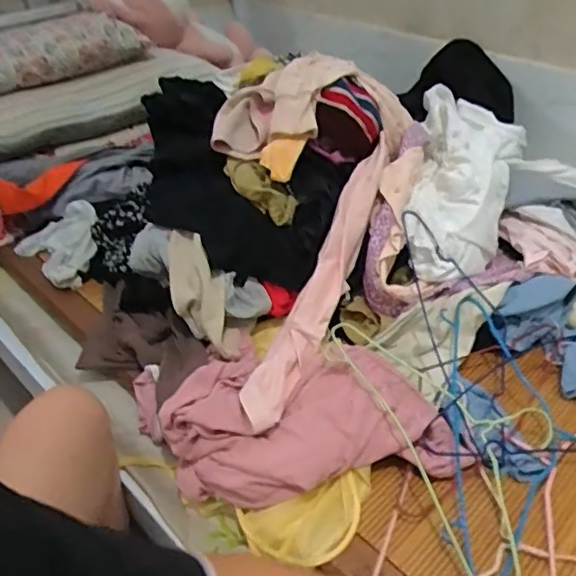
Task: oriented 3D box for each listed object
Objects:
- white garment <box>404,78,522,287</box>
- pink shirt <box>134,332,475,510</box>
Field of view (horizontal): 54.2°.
[{"bbox_3d":[0.305,-0.206,0.996,0.184,0.136,0.493,11,39,17],"label":"white garment"},{"bbox_3d":[0.001,0.156,0.720,0.380,0.077,0.226,-7,37,-6],"label":"pink shirt"}]

